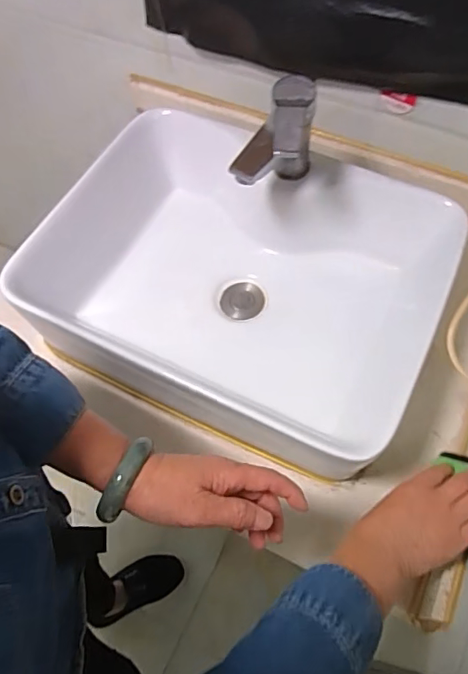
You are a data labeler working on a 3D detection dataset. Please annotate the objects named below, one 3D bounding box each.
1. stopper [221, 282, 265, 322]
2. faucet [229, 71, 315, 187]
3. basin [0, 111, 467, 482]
[{"bbox_3d":[0.011,-0.050,0.725,0.058,0.012,0.053,-5,61,1],"label":"stopper"},{"bbox_3d":[0.046,-0.214,0.610,0.055,0.118,0.121,25,65,16],"label":"faucet"},{"bbox_3d":[0.007,-0.065,0.684,0.484,0.153,0.360,23,65,15],"label":"basin"}]

